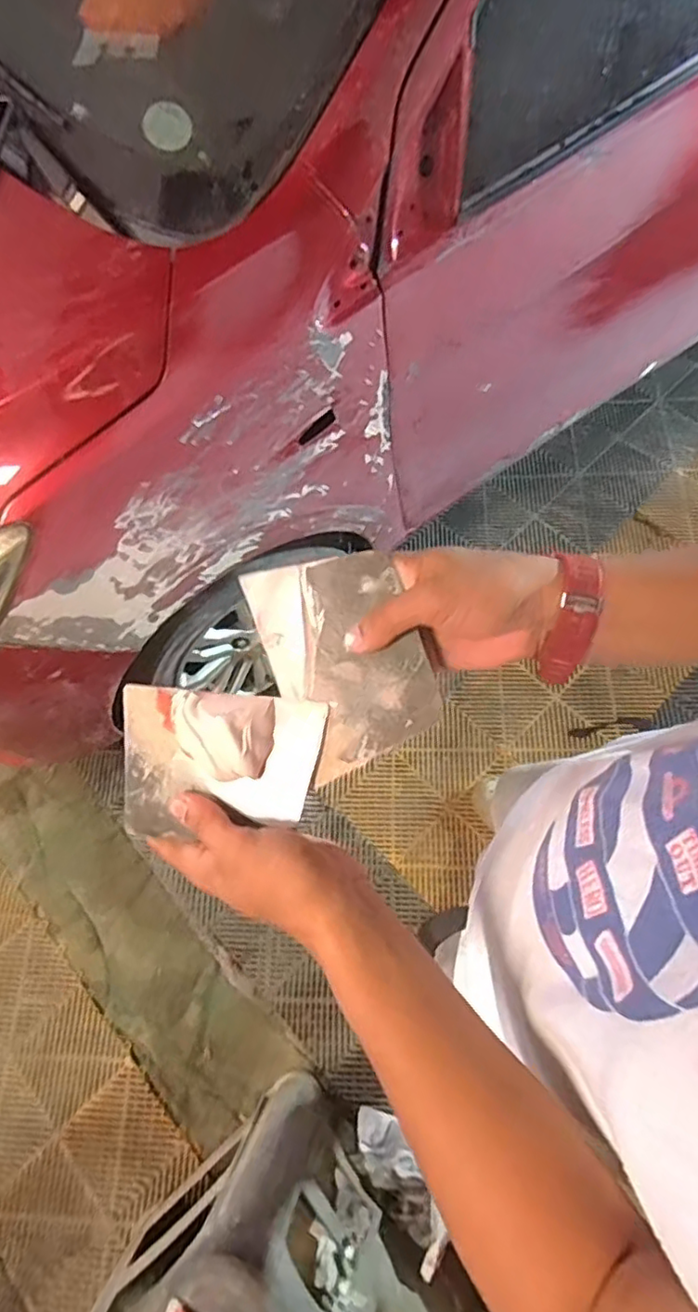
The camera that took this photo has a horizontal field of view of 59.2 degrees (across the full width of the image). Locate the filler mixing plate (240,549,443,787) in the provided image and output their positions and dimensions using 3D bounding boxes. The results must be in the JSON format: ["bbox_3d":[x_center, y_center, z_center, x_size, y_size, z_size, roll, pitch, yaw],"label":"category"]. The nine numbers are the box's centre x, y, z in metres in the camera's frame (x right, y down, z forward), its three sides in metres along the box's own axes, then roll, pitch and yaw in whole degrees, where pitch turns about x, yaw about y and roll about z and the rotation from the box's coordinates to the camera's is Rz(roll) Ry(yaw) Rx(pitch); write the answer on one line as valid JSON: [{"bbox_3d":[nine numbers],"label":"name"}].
[{"bbox_3d":[-0.003,0.000,0.392,0.097,0.005,0.137,-22,88,15],"label":"filler mixing plate"}]

